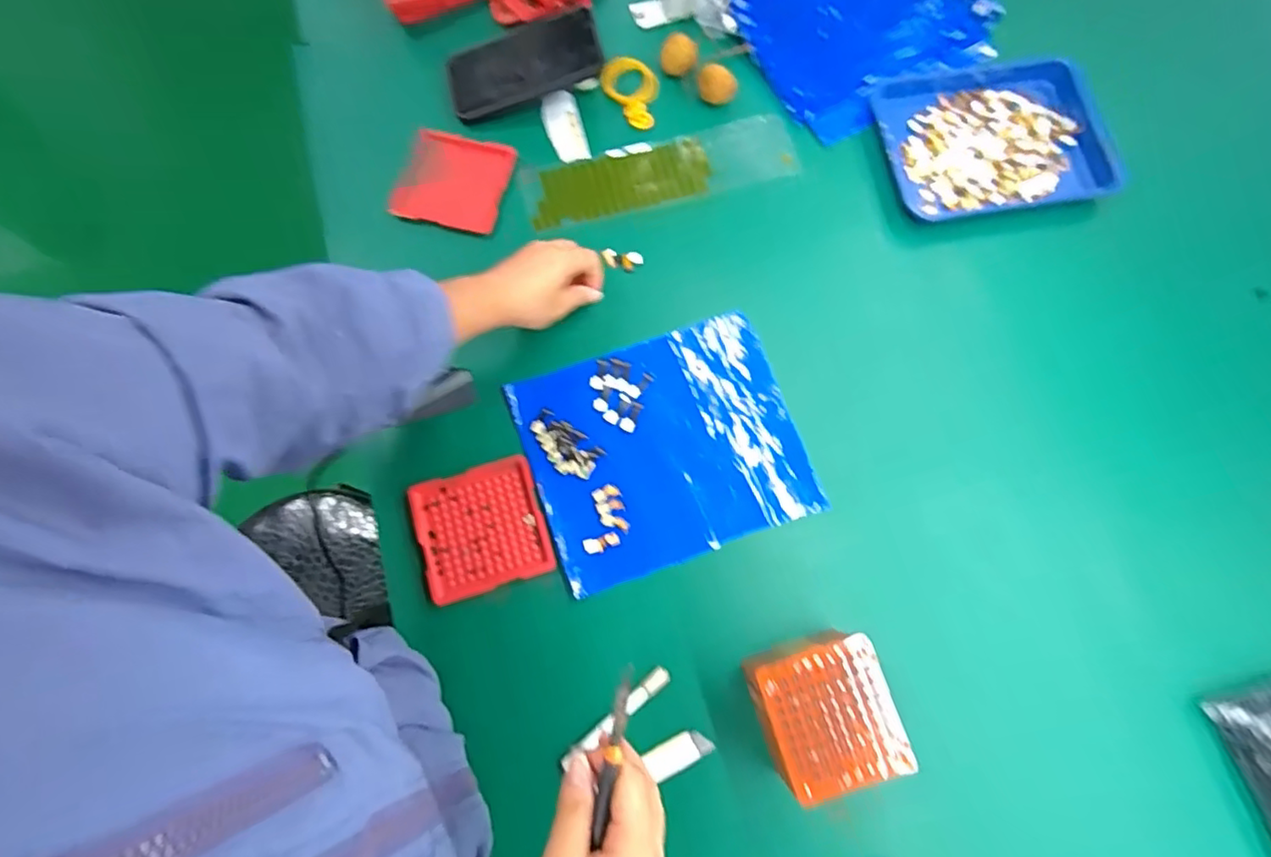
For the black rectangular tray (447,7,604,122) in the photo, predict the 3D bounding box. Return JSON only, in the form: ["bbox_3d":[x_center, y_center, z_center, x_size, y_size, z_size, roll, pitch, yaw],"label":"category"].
[{"bbox_3d":[-0.112,-0.361,0.604,0.155,0.017,0.073,-15,87,8],"label":"black rectangular tray"}]

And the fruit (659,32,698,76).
[{"bbox_3d":[0.045,-0.385,0.631,0.037,0.034,0.033,4,75,2],"label":"fruit"}]

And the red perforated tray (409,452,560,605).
[{"bbox_3d":[-0.128,0.083,0.507,0.100,0.011,0.100,-18,76,-4],"label":"red perforated tray"}]

